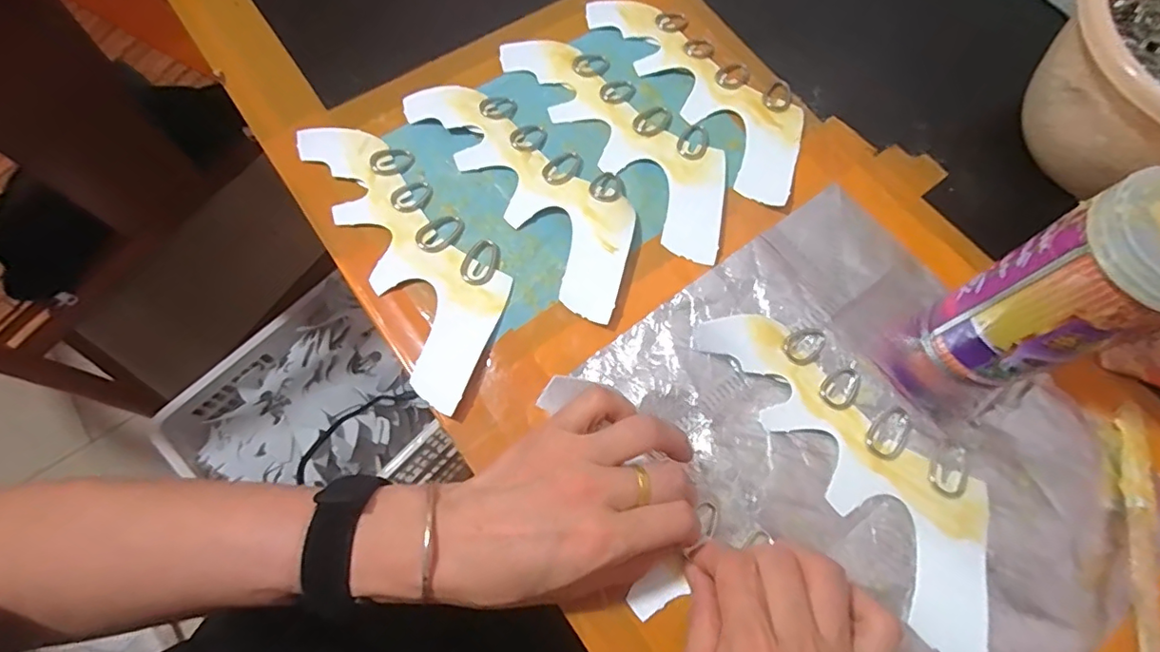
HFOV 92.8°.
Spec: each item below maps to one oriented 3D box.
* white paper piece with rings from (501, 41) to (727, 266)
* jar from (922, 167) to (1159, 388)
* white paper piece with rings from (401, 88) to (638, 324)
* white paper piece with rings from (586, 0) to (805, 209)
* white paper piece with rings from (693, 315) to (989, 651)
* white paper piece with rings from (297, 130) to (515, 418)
[{"bbox_3d":[0.033,-0.140,0.394,0.080,0.005,0.217,-40,75,-14],"label":"white paper piece with rings"},{"bbox_3d":[0.250,-0.015,0.285,0.056,0.133,0.062,-20,71,-9],"label":"jar"},{"bbox_3d":[-0.033,-0.101,0.373,0.081,0.013,0.212,-40,75,-14],"label":"white paper piece with rings"},{"bbox_3d":[0.098,-0.183,0.413,0.080,0.004,0.212,-32,74,-12],"label":"white paper piece with rings"},{"bbox_3d":[0.162,0.069,0.316,0.081,0.013,0.210,-35,74,-13],"label":"white paper piece with rings"},{"bbox_3d":[-0.106,-0.055,0.358,0.079,0.009,0.216,-27,73,-11],"label":"white paper piece with rings"}]

